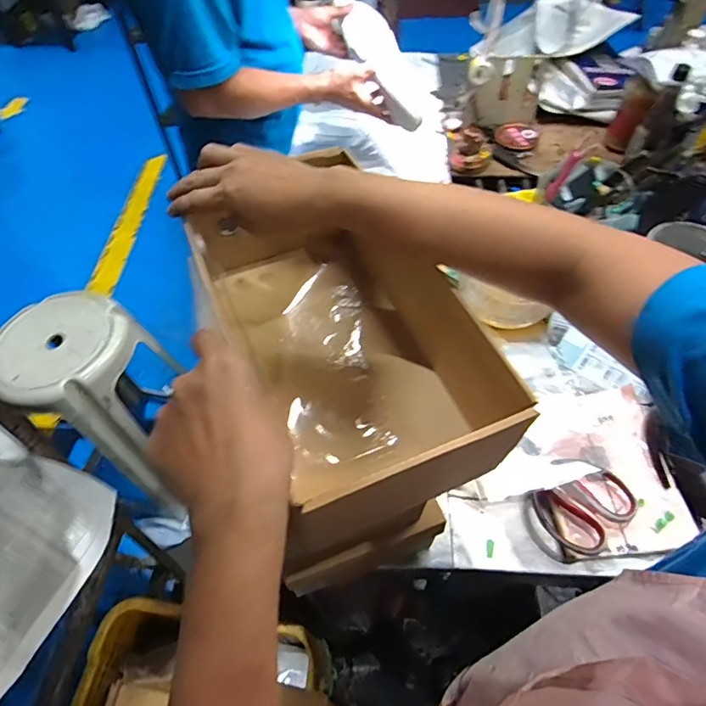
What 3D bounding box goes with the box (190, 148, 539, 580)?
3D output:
[{"bbox_3d":[-0.009,-0.018,0.426,0.160,0.118,0.311,-18,56,-12],"label":"box"}]

